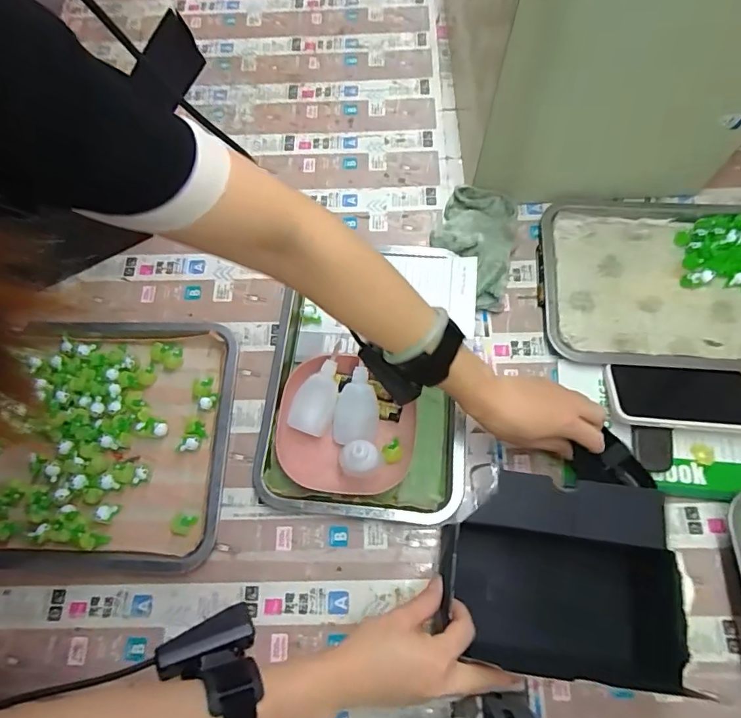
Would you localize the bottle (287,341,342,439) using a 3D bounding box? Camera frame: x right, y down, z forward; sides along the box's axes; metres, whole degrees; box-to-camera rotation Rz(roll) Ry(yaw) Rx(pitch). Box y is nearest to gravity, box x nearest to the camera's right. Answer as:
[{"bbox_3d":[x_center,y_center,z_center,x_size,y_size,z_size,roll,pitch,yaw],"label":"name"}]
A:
[{"bbox_3d":[-0.053,0.032,0.509,0.040,0.030,0.097,17,69,8],"label":"bottle"}]

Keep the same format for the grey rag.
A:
[{"bbox_3d":[0.121,-0.140,0.572,0.101,0.040,0.147,12,69,6],"label":"grey rag"}]

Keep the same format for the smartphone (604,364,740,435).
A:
[{"bbox_3d":[0.325,0.041,0.495,0.150,0.013,0.071,2,52,4],"label":"smartphone"}]

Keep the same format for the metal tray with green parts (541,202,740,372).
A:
[{"bbox_3d":[0.360,-0.086,0.550,0.305,0.023,0.208,4,68,3],"label":"metal tray with green parts"}]

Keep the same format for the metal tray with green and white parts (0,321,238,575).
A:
[{"bbox_3d":[-0.299,0.083,0.508,0.295,0.021,0.256,1,68,2],"label":"metal tray with green and white parts"}]

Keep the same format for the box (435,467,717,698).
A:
[{"bbox_3d":[0.161,0.190,0.421,0.189,0.068,0.155,6,68,4],"label":"box"}]

